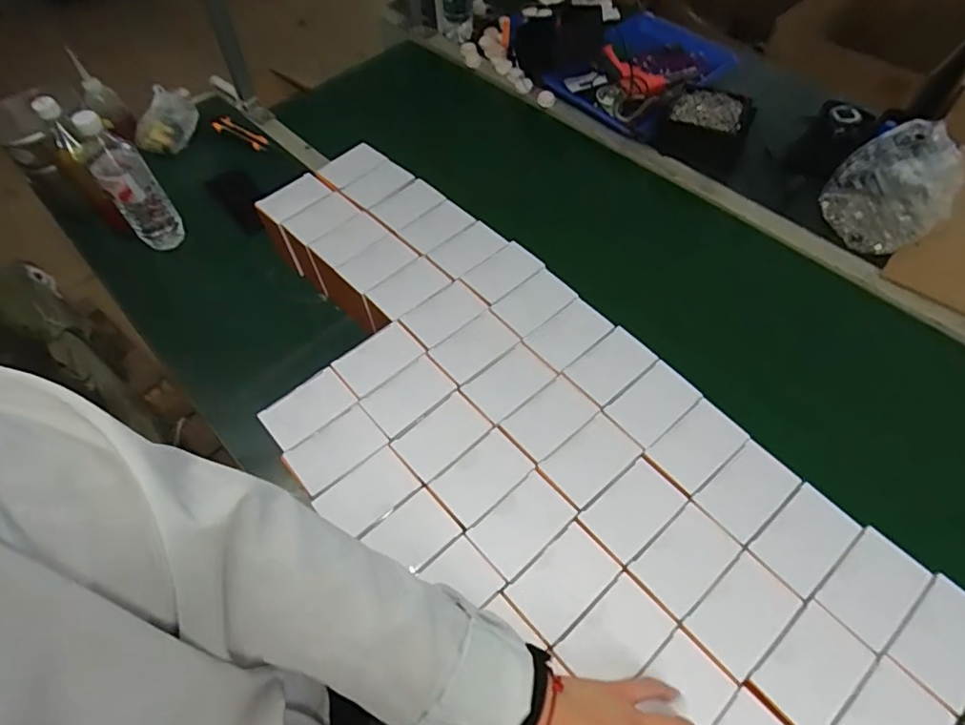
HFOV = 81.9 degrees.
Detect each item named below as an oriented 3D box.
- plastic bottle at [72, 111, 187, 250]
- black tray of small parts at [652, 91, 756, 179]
[{"bbox_3d":[-0.536,-0.272,0.844,0.072,0.232,0.062,-36,62,-20],"label":"plastic bottle"},{"bbox_3d":[0.402,-0.423,1.012,0.153,0.089,0.129,19,59,14],"label":"black tray of small parts"}]

